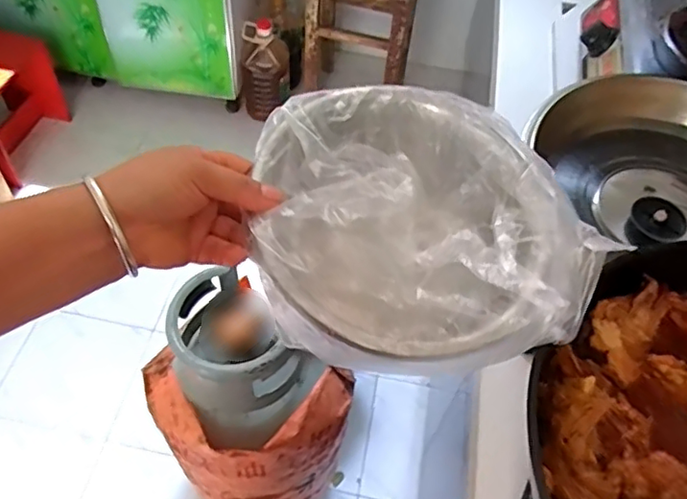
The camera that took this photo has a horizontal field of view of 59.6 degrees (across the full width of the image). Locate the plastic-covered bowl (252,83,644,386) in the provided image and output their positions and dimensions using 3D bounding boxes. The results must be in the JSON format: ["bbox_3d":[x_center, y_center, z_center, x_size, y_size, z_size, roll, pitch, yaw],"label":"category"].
[{"bbox_3d":[0.048,-0.024,0.426,0.217,0.086,0.213,2,53,-3],"label":"plastic-covered bowl"}]

